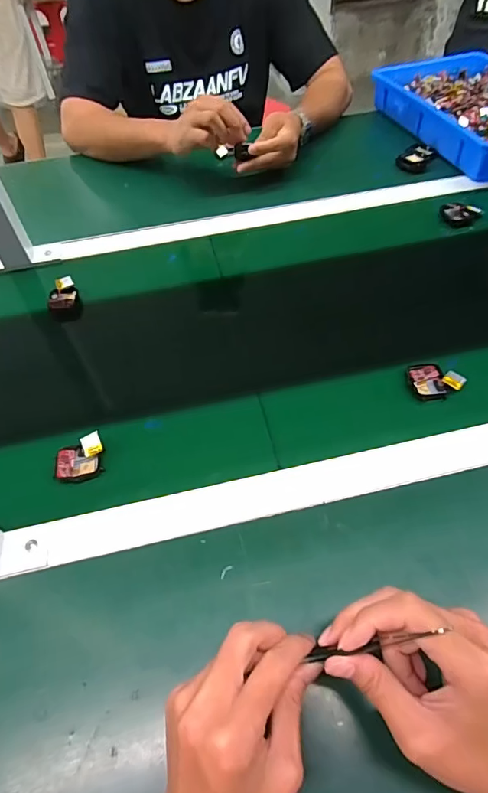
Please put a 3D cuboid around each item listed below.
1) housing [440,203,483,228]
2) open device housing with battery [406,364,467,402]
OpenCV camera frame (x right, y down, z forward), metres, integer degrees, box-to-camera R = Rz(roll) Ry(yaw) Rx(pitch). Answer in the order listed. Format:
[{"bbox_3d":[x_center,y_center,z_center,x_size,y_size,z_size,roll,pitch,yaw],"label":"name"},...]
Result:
[{"bbox_3d":[0.326,-0.276,0.670,0.055,0.019,0.046,22,57,18],"label":"housing"},{"bbox_3d":[0.208,-0.016,0.481,0.054,0.012,0.043,-3,52,0],"label":"open device housing with battery"}]

